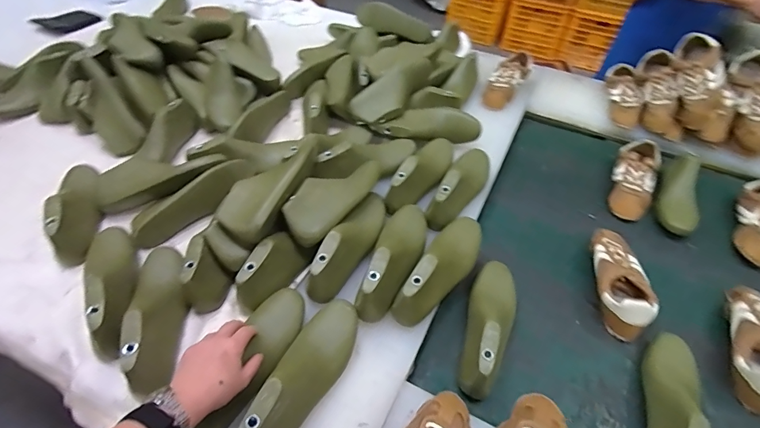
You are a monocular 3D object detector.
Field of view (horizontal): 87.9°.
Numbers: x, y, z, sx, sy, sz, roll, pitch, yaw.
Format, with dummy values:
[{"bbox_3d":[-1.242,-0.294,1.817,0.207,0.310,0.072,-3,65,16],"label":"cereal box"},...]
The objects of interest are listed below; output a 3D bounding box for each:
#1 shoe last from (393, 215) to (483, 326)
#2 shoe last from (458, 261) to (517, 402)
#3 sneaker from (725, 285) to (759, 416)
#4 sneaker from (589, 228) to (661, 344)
[{"bbox_3d":[0.108,0.084,0.669,0.078,0.098,0.249,27,53,21],"label":"shoe last"},{"bbox_3d":[0.180,0.166,0.643,0.079,0.075,0.241,18,51,15],"label":"shoe last"},{"bbox_3d":[0.621,0.200,0.653,0.076,0.066,0.239,20,51,16],"label":"sneaker"},{"bbox_3d":[0.439,0.115,0.733,0.089,0.069,0.232,10,49,7],"label":"sneaker"}]

